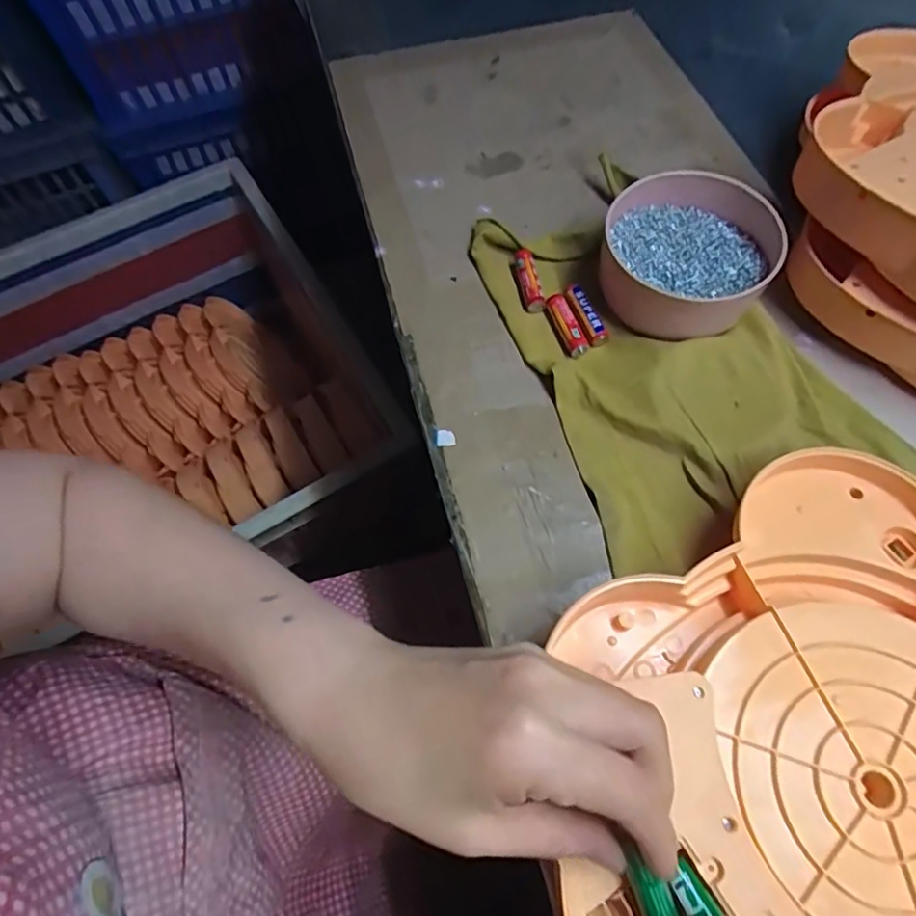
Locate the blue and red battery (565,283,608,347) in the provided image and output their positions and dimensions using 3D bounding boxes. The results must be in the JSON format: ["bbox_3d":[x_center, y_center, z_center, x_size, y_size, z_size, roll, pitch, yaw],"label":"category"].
[{"bbox_3d":[0.089,-0.100,0.410,0.015,0.013,0.047,-15,63,-5],"label":"blue and red battery"}]

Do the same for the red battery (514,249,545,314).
[{"bbox_3d":[0.050,-0.128,0.423,0.015,0.013,0.048,-12,63,-4],"label":"red battery"}]

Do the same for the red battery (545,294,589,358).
[{"bbox_3d":[0.075,-0.094,0.404,0.015,0.015,0.050,-17,64,-6],"label":"red battery"}]

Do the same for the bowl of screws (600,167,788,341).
[{"bbox_3d":[0.157,-0.137,0.403,0.108,0.053,0.121,40,71,20],"label":"bowl of screws"}]

